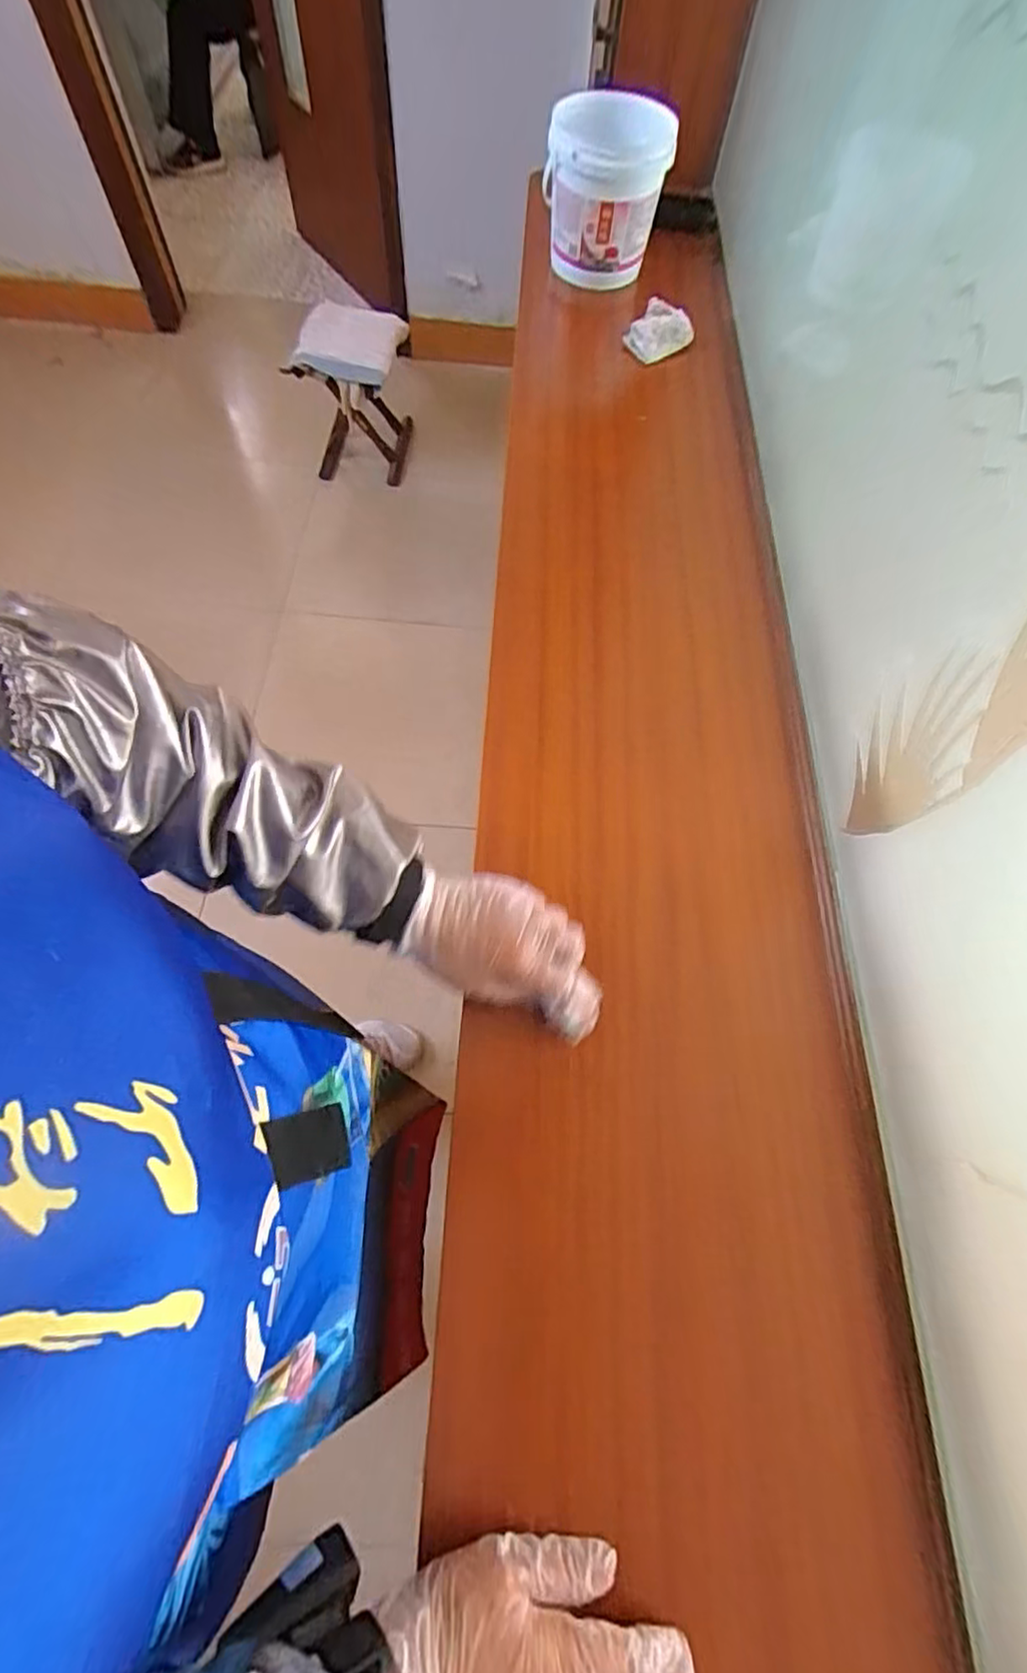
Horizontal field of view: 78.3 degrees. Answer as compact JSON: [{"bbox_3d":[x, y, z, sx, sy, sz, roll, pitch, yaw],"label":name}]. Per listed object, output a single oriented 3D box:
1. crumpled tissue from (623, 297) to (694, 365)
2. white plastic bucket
[{"bbox_3d":[0.207,-0.711,0.892,0.097,0.064,0.040,0,63,-1],"label":"crumpled tissue"},{"bbox_3d":[0.137,-0.957,0.936,0.181,0.180,0.172,5,63,1],"label":"white plastic bucket"}]

